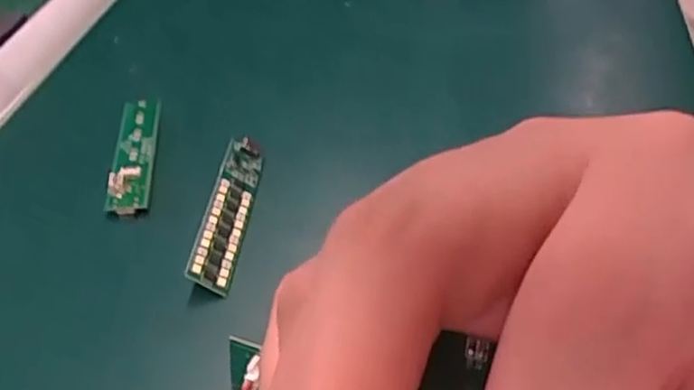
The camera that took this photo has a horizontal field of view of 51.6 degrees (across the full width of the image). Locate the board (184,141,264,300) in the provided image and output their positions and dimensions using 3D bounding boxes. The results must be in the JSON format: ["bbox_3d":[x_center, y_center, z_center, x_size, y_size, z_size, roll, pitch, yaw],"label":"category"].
[{"bbox_3d":[-0.048,0.005,0.297,0.018,0.005,0.082,31,38,-19],"label":"board"}]

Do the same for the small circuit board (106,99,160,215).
[{"bbox_3d":[-0.098,-0.022,0.330,0.017,0.007,0.082,-5,41,-5],"label":"small circuit board"}]

